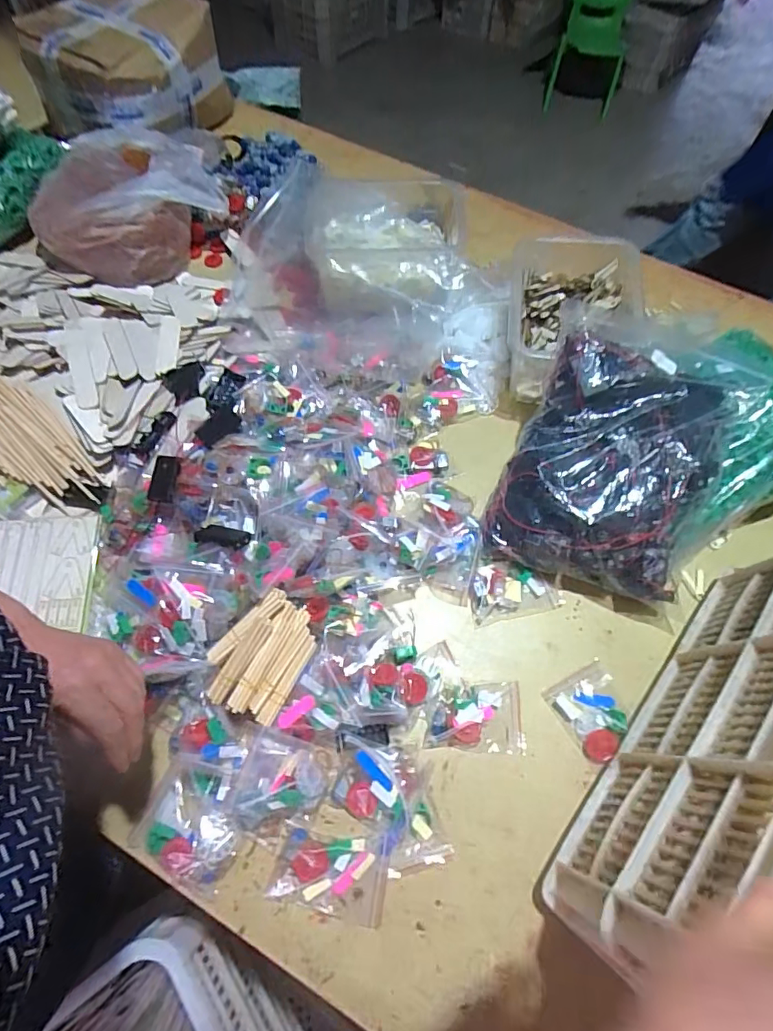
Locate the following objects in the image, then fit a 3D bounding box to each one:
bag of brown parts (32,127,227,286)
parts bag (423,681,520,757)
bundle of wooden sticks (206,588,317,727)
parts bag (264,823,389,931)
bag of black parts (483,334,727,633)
[{"bbox_3d":[-0.436,-0.549,0.865,0.272,0.110,0.311,19,65,7],"label":"bag of brown parts"},{"bbox_3d":[0.101,0.230,0.563,0.106,0.021,0.074,2,64,-1],"label":"parts bag"},{"bbox_3d":[-0.134,0.150,0.534,0.091,0.024,0.125,31,77,-6],"label":"bundle of wooden sticks"},{"bbox_3d":[-0.057,0.358,0.489,0.113,0.026,0.072,9,64,2],"label":"parts bag"},{"bbox_3d":[0.282,-0.053,0.626,0.237,0.072,0.297,19,87,13],"label":"bag of black parts"}]

